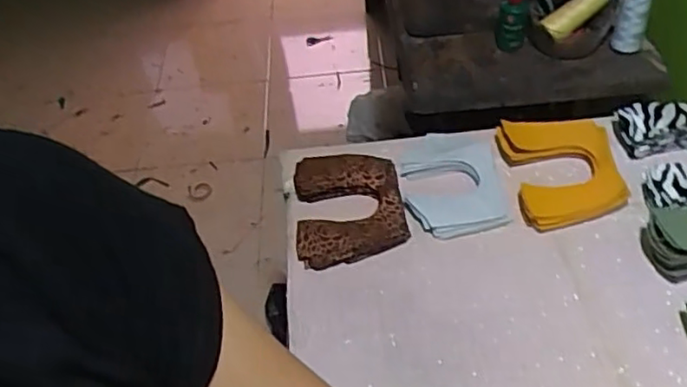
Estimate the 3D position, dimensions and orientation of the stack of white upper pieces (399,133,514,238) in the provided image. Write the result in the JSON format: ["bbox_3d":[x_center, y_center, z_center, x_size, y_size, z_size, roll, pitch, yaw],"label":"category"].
[{"bbox_3d":[0.136,-0.015,0.811,0.120,0.027,0.162,-7,46,0],"label":"stack of white upper pieces"}]

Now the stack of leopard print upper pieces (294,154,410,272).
[{"bbox_3d":[0.006,0.015,0.800,0.133,0.034,0.170,-8,46,0],"label":"stack of leopard print upper pieces"}]

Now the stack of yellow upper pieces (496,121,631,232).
[{"bbox_3d":[0.272,-0.030,0.796,0.129,0.020,0.154,-9,57,0],"label":"stack of yellow upper pieces"}]

